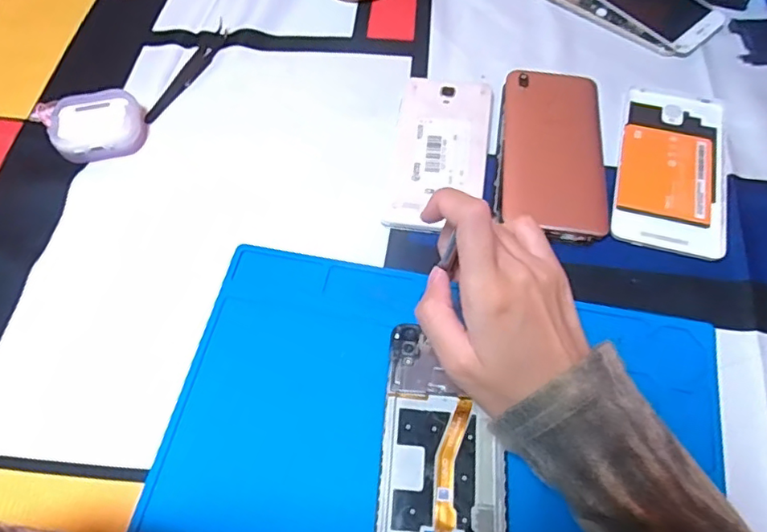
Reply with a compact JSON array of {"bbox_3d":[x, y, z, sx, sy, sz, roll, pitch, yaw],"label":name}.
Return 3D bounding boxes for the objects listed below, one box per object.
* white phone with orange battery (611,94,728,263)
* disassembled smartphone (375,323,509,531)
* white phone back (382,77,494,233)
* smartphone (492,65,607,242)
[{"bbox_3d":[0.216,-0.075,0.424,0.077,0.004,0.148,14,63,9],"label":"white phone with orange battery"},{"bbox_3d":[0.035,0.108,0.326,0.071,0.006,0.144,4,62,4],"label":"disassembled smartphone"},{"bbox_3d":[0.044,-0.086,0.431,0.070,0.010,0.143,7,62,5],"label":"white phone back"},{"bbox_3d":[0.128,-0.088,0.430,0.079,0.010,0.151,8,62,6],"label":"smartphone"}]

